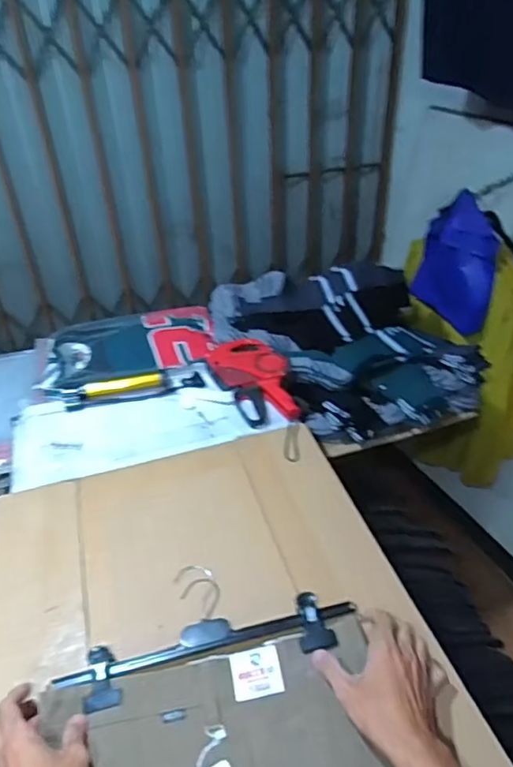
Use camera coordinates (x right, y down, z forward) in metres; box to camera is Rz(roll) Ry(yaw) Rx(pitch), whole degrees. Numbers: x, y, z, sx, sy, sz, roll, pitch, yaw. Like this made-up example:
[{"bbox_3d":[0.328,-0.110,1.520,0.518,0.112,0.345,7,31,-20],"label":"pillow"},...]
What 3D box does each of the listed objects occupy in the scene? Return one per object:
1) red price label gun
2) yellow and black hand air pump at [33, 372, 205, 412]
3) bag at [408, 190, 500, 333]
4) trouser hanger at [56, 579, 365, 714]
[{"bbox_3d":[-0.001,-0.012,1.032,0.122,0.053,0.208,-20,39,-22],"label":"red price label gun"},{"bbox_3d":[-0.252,0.013,1.050,0.299,0.022,0.068,-8,36,-7],"label":"yellow and black hand air pump"},{"bbox_3d":[0.521,-0.317,1.471,0.099,0.314,0.216,-11,37,-11],"label":"bag"},{"bbox_3d":[-0.058,0.278,0.657,0.328,0.033,0.128,-11,37,-8],"label":"trouser hanger"}]

